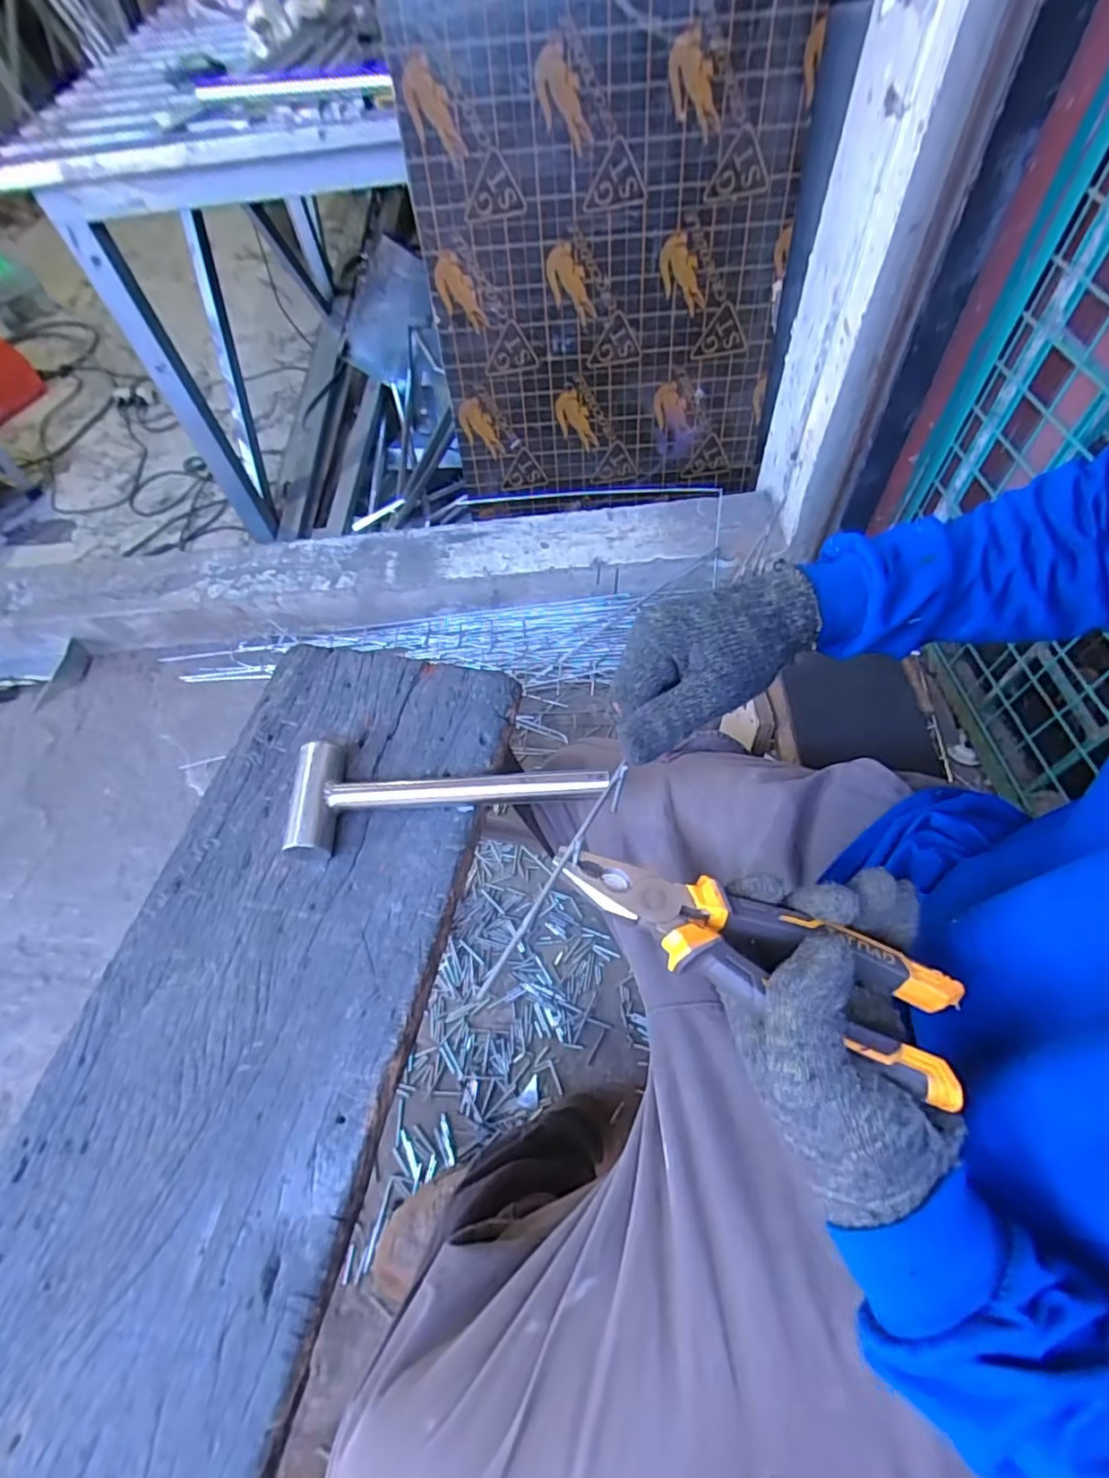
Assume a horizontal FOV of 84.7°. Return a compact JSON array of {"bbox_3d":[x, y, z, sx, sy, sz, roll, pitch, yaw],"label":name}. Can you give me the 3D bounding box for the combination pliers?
[{"bbox_3d":[0.090,0.100,0.293,0.191,0.023,0.055,20,62,14],"label":"combination pliers"}]

